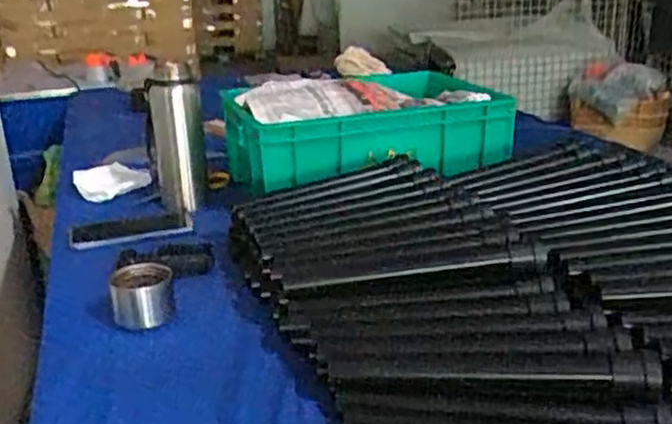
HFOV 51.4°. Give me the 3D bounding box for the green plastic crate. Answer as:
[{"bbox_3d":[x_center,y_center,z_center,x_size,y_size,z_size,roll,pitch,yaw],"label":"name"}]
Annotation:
[{"bbox_3d":[0.030,-0.129,1.083,0.417,0.108,0.262,-12,21,-23],"label":"green plastic crate"}]

